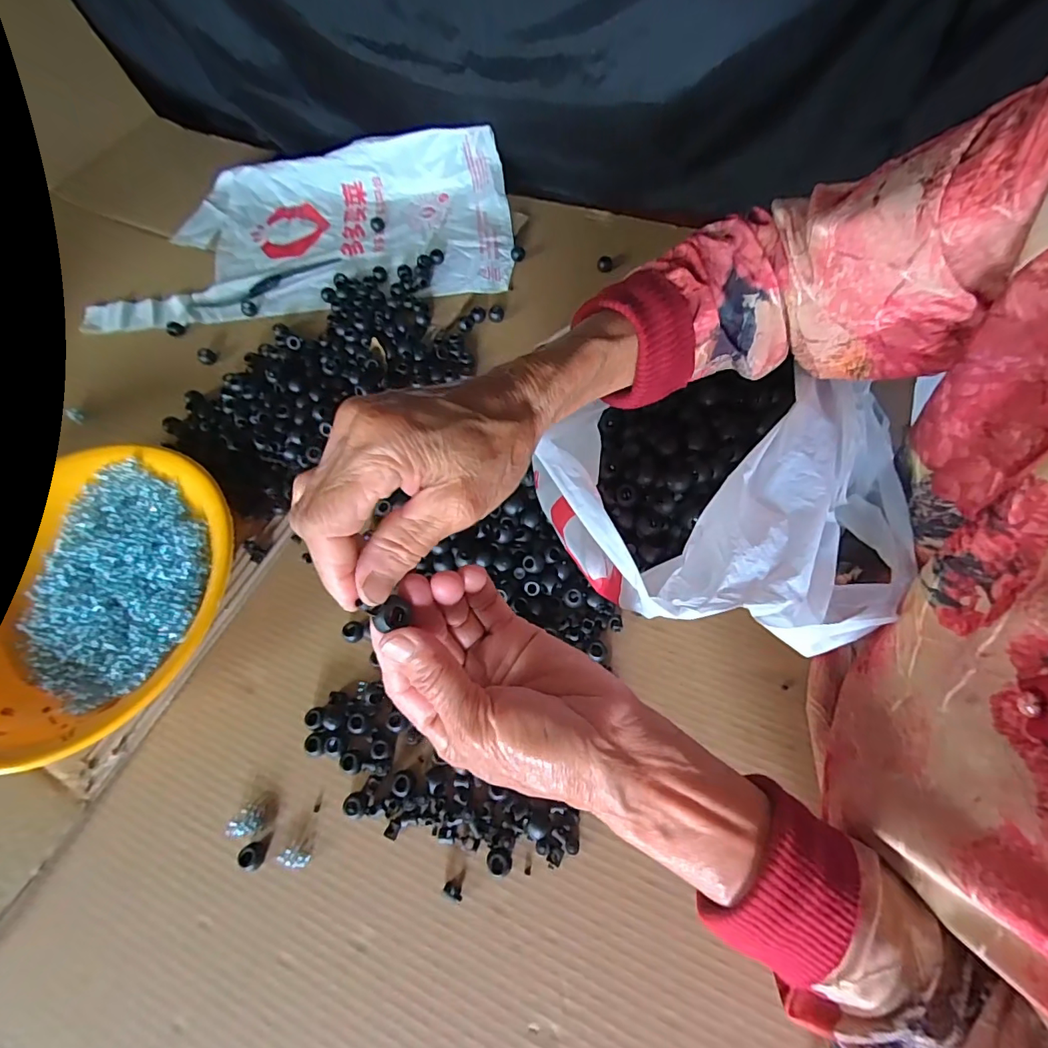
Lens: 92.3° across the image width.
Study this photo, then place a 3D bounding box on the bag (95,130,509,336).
[{"bbox_3d":[-0.247,-0.338,0.566,0.459,0.050,0.249,-2,64,2],"label":"bag"}]

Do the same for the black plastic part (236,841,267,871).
[{"bbox_3d":[-0.171,0.209,0.317,0.011,0.013,0.015,-16,64,-4],"label":"black plastic part"}]

